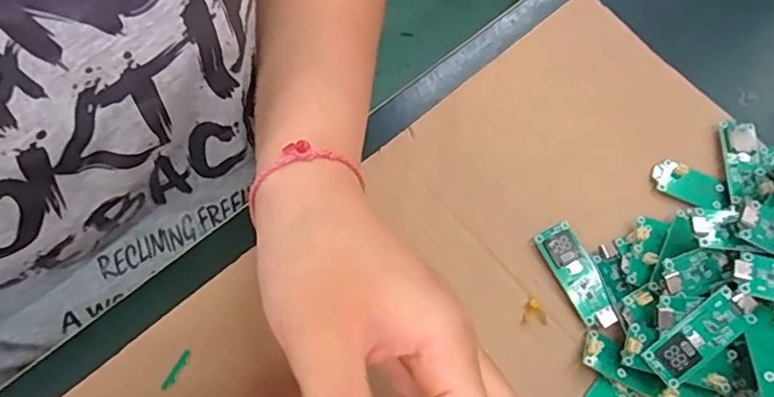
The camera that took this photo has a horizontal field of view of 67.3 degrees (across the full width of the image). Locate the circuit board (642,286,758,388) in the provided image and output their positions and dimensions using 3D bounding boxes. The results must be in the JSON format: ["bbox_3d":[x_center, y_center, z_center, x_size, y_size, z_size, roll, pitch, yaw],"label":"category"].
[{"bbox_3d":[0.137,0.060,0.253,0.051,0.009,0.020,-38,75,-2],"label":"circuit board"}]

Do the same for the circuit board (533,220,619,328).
[{"bbox_3d":[0.090,0.037,0.275,0.017,0.006,0.050,-23,72,-10],"label":"circuit board"}]

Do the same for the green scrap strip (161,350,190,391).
[{"bbox_3d":[-0.092,0.075,0.254,0.004,0.004,0.018,28,71,8],"label":"green scrap strip"}]

